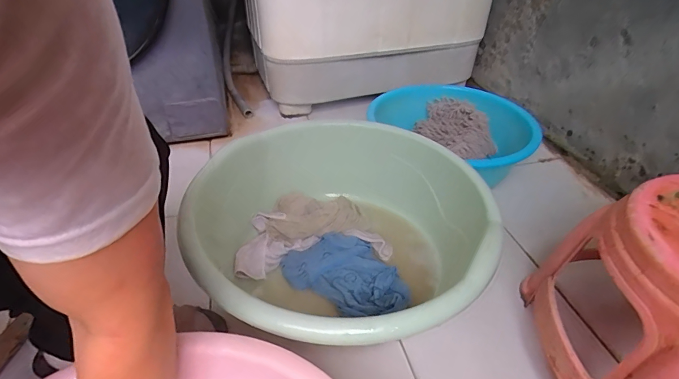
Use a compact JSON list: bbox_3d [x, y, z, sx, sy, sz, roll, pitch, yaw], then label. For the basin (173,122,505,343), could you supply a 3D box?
[{"bbox_3d":[-0.013,0.068,0.653,0.475,0.153,0.463,0,38,0],"label":"basin"}]

